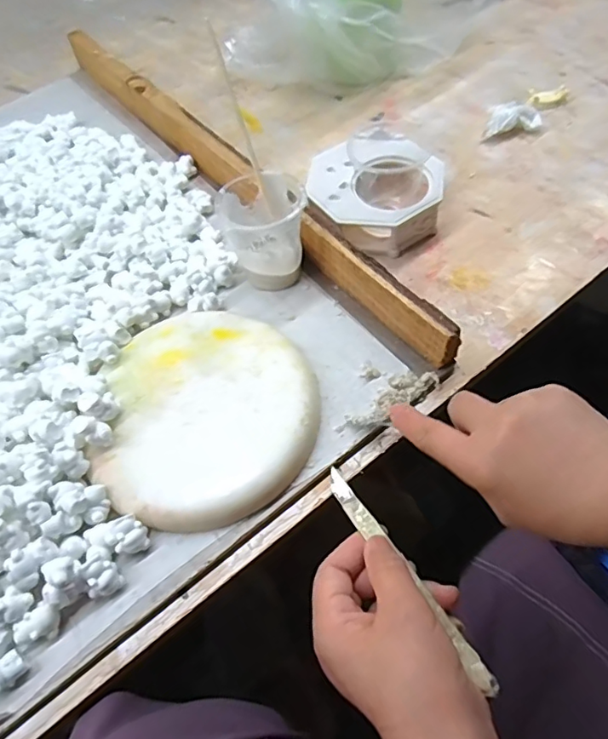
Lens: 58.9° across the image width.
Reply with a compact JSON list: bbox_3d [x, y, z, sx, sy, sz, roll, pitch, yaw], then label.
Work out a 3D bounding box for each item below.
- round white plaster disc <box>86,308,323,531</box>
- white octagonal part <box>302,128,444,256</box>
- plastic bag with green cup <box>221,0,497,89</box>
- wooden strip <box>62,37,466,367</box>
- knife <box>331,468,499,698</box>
[{"bbox_3d":[-0.065,0.027,0.374,0.146,0.018,0.159,-2,58,4],"label":"round white plaster disc"},{"bbox_3d":[0.063,-0.157,0.479,0.112,0.045,0.116,-32,61,-14],"label":"white octagonal part"},{"bbox_3d":[0.061,-0.403,0.568,0.261,0.158,0.167,-39,63,-18],"label":"plastic bag with green cup"},{"bbox_3d":[-0.080,-0.193,0.513,0.019,0.058,0.583,-36,62,-16],"label":"wooden strip"},{"bbox_3d":[0.056,0.116,0.311,0.012,0.004,0.147,-31,56,-14],"label":"knife"}]

